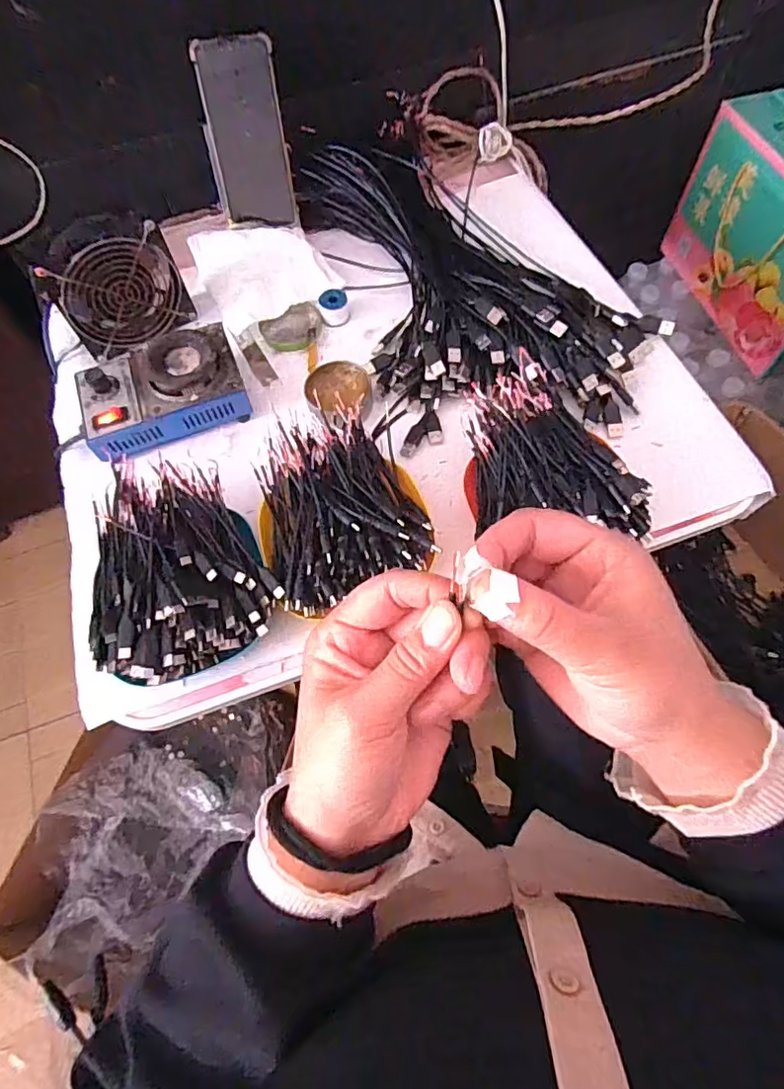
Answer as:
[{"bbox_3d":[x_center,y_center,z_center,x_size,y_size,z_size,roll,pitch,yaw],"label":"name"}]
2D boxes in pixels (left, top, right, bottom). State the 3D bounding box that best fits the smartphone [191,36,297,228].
[{"bbox_3d":[-0.156,-0.434,0.600,0.081,0.163,0.017,-5,40,1],"label":"smartphone"}]

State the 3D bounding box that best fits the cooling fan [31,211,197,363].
[{"bbox_3d":[-0.279,-0.262,0.562,0.119,0.120,0.042,-34,59,-10],"label":"cooling fan"}]

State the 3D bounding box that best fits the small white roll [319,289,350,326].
[{"bbox_3d":[-0.061,-0.255,0.600,0.030,0.028,0.032,-1,66,3],"label":"small white roll"}]

